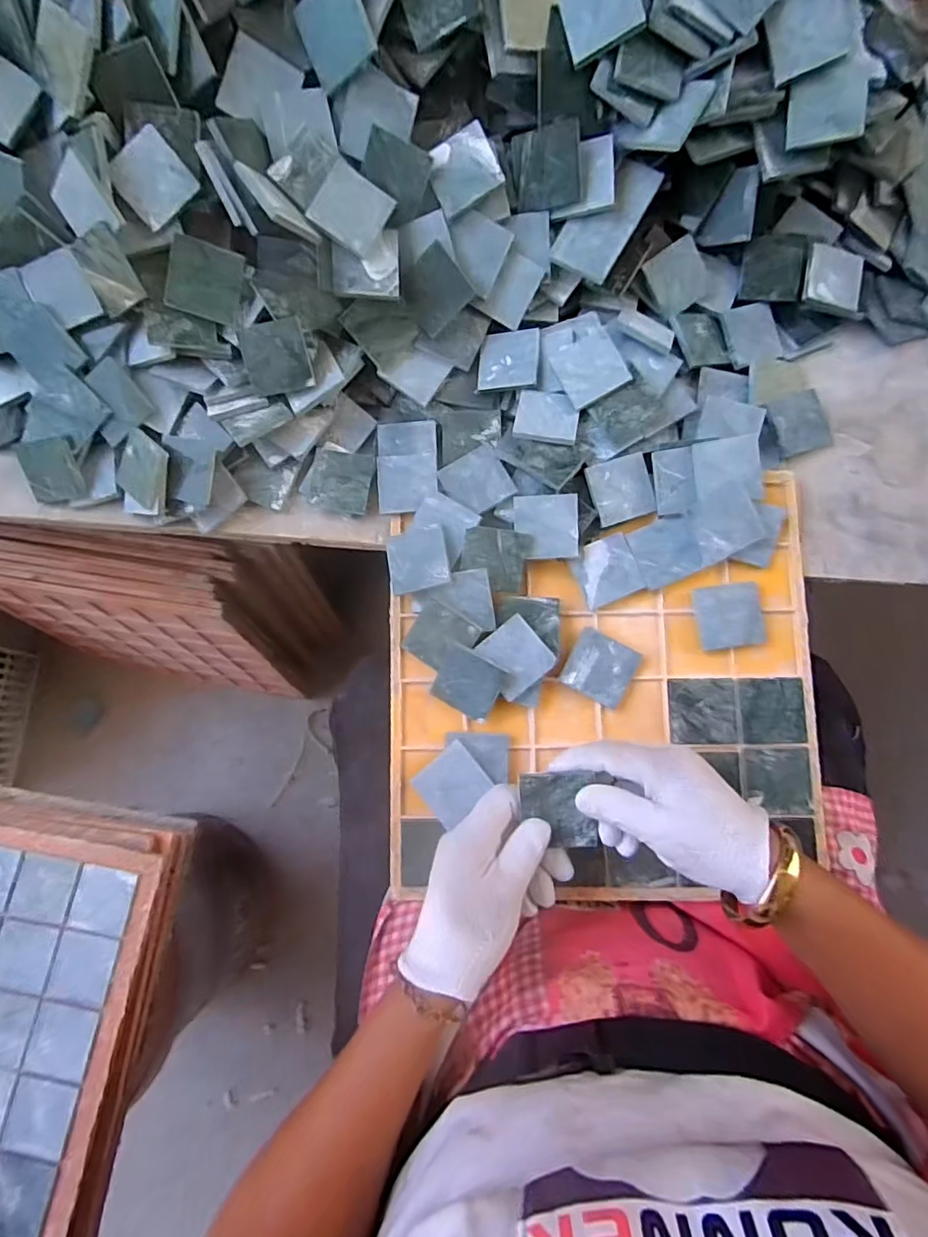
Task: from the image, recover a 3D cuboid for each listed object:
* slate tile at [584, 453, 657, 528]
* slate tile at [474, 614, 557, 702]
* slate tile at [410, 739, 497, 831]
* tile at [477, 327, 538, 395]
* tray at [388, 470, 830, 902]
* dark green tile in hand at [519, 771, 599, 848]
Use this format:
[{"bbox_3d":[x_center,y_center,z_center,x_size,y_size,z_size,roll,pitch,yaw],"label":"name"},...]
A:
[{"bbox_3d":[0.124,-0.101,0.429,0.047,0.004,0.048,-17,95,-5],"label":"slate tile"},{"bbox_3d":[0.039,0.029,0.415,0.047,0.007,0.049,-38,79,-7],"label":"slate tile"},{"bbox_3d":[-0.009,0.126,0.416,0.049,0.004,0.044,-42,88,-4],"label":"slate tile"},{"bbox_3d":[0.037,-0.212,0.447,0.050,0.007,0.046,5,95,20],"label":"tile"},{"bbox_3d":[0.103,0.055,0.420,0.322,0.027,0.302,-2,87,2],"label":"tray"},{"bbox_3d":[0.060,0.123,0.348,0.047,0.004,0.050,-4,96,-1],"label":"dark green tile in hand"}]

